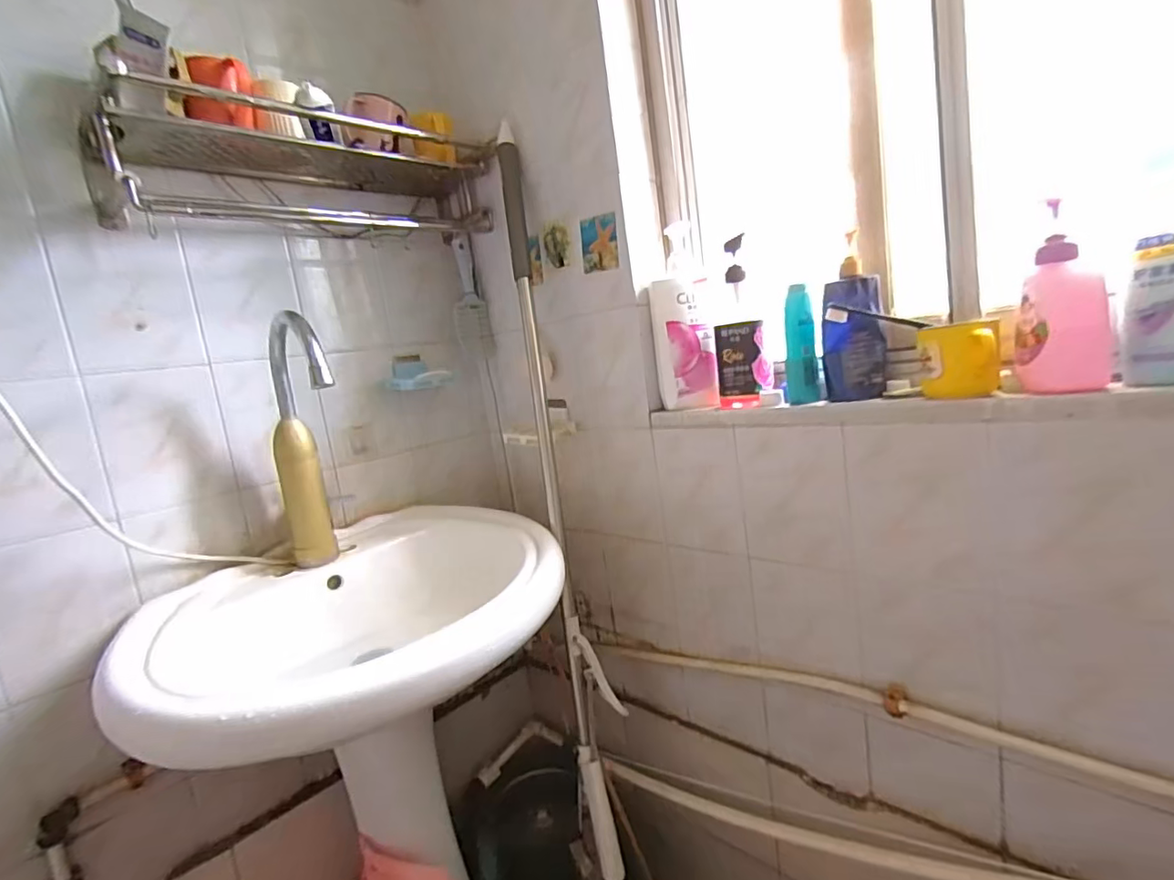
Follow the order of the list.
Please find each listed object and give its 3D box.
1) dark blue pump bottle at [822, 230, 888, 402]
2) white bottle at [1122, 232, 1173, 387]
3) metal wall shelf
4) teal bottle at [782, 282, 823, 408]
[{"bbox_3d":[0.351,-0.160,0.747,0.072,0.201,0.080,-4,9,20],"label":"dark blue pump bottle"},{"bbox_3d":[0.551,-0.122,0.534,0.028,0.135,0.059,-14,11,-39],"label":"white bottle"},{"bbox_3d":[-0.410,-0.420,0.894,0.203,0.137,0.566,0,11,40],"label":"metal wall shelf"},{"bbox_3d":[0.292,-0.129,0.765,0.042,0.153,0.033,-3,9,25],"label":"teal bottle"}]

